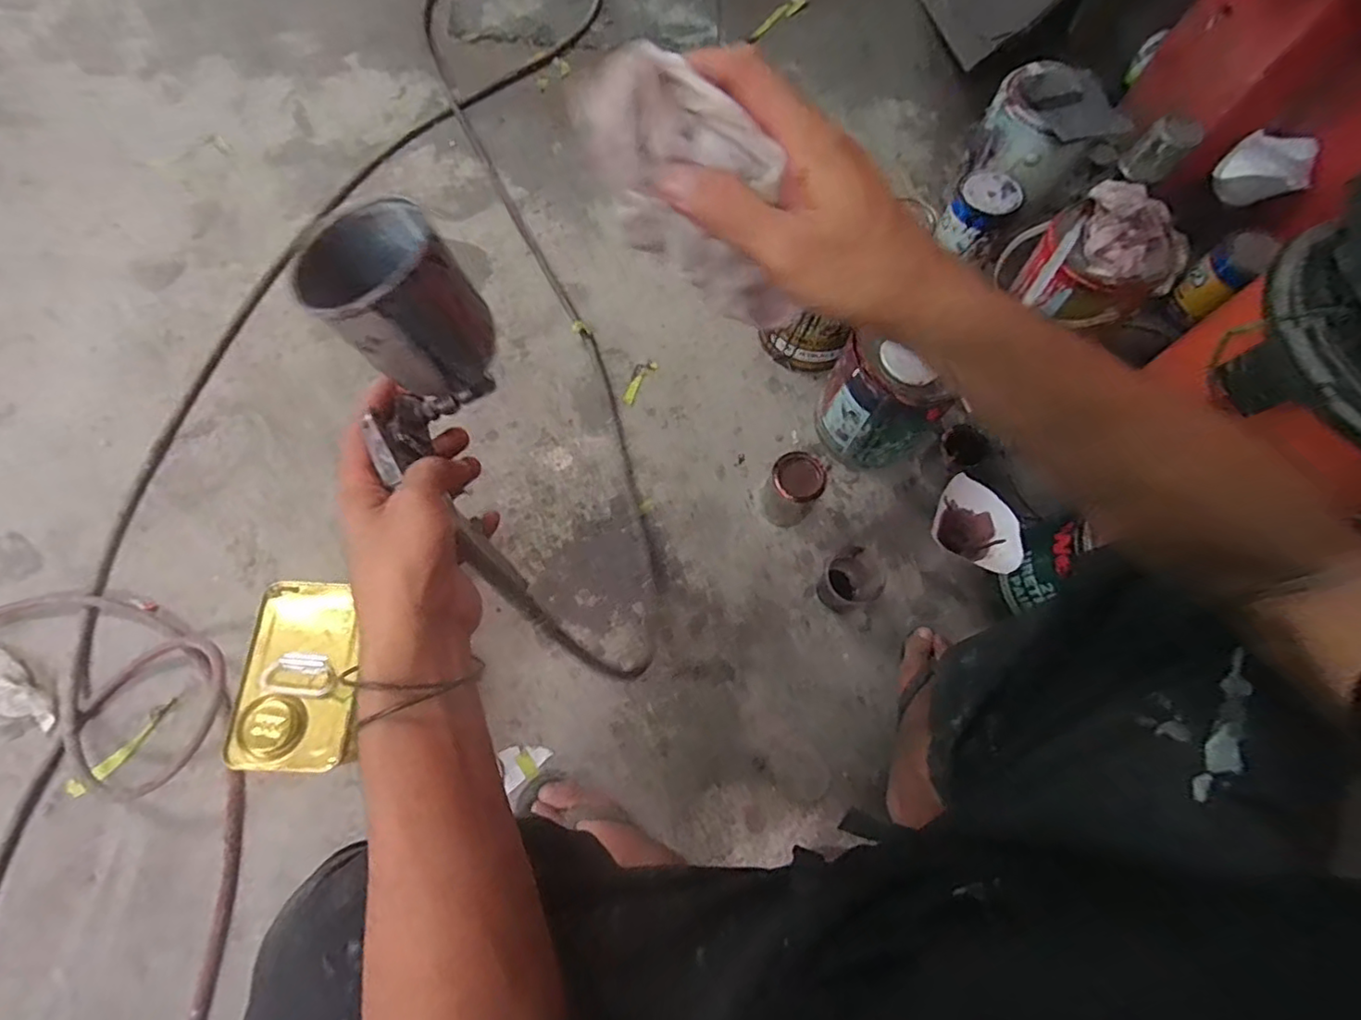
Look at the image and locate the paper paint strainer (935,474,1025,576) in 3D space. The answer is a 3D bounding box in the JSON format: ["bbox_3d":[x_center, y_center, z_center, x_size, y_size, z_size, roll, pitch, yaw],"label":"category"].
[{"bbox_3d":[0.383,0.025,0.771,0.070,0.083,0.126,-41,77,-15],"label":"paper paint strainer"}]

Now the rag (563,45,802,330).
[{"bbox_3d":[0.009,-0.148,0.282,0.111,0.093,0.048,41,75,14],"label":"rag"}]

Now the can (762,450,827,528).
[{"bbox_3d":[0.156,-0.025,0.834,0.069,0.109,0.075,1,70,-3],"label":"can"}]

